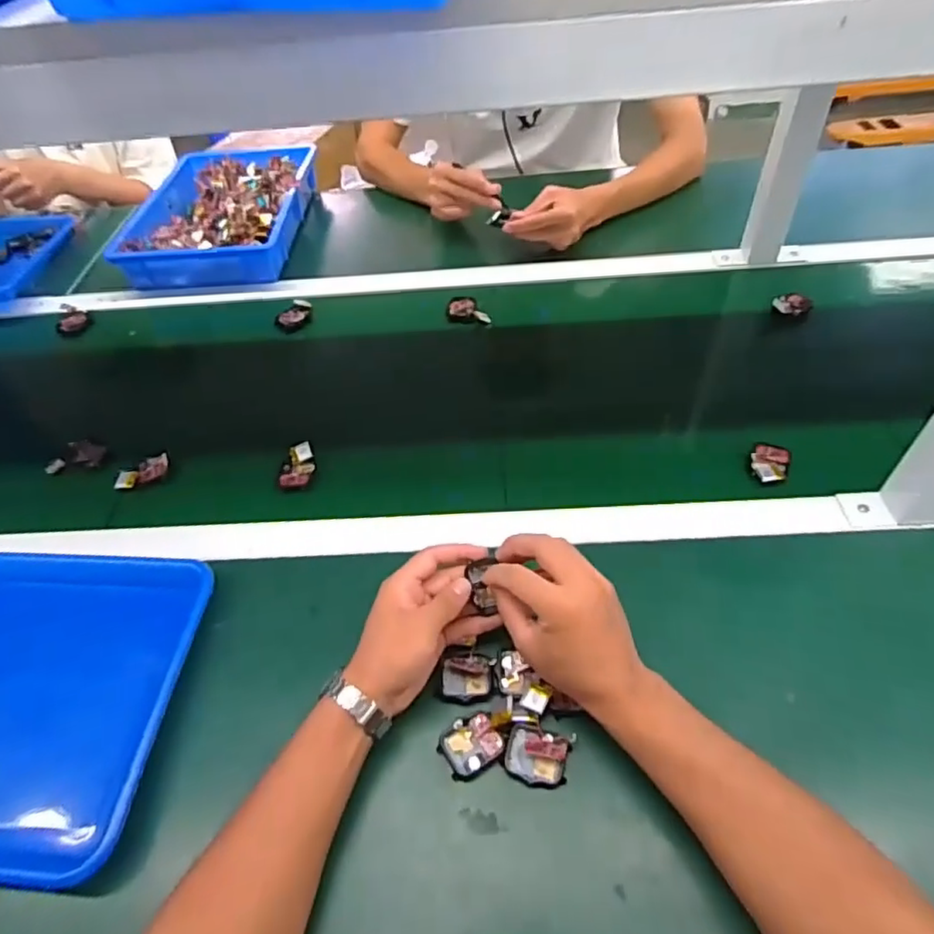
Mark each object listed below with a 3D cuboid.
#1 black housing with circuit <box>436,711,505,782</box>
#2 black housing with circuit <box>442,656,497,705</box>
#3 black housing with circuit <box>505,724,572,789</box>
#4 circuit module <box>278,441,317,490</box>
[{"bbox_3d":[0.005,0.207,0.461,0.048,0.008,0.039,-27,53,-16],"label":"black housing with circuit"},{"bbox_3d":[0.000,0.171,0.493,0.042,0.011,0.036,0,50,5],"label":"black housing with circuit"},{"bbox_3d":[0.051,0.214,0.453,0.045,0.018,0.037,11,52,14],"label":"black housing with circuit"},{"bbox_3d":[-0.183,0.001,0.658,0.039,0.023,0.052,-12,50,-5],"label":"circuit module"}]

